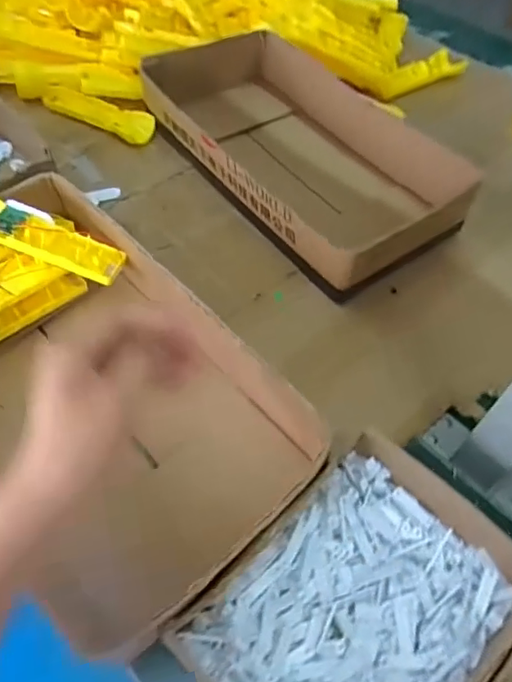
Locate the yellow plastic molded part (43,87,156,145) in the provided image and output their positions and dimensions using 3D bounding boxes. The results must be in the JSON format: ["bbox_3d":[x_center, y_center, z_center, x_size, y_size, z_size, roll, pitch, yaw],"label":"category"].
[{"bbox_3d":[-0.213,-0.317,0.743,0.156,0.026,0.051,22,56,14],"label":"yellow plastic molded part"}]

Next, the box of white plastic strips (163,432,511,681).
[{"bbox_3d":[0.073,0.194,0.381,0.165,0.066,0.212,39,62,24],"label":"box of white plastic strips"}]

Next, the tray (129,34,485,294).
[{"bbox_3d":[0.045,-0.238,0.675,0.212,0.080,0.416,-30,60,-21],"label":"tray"}]

